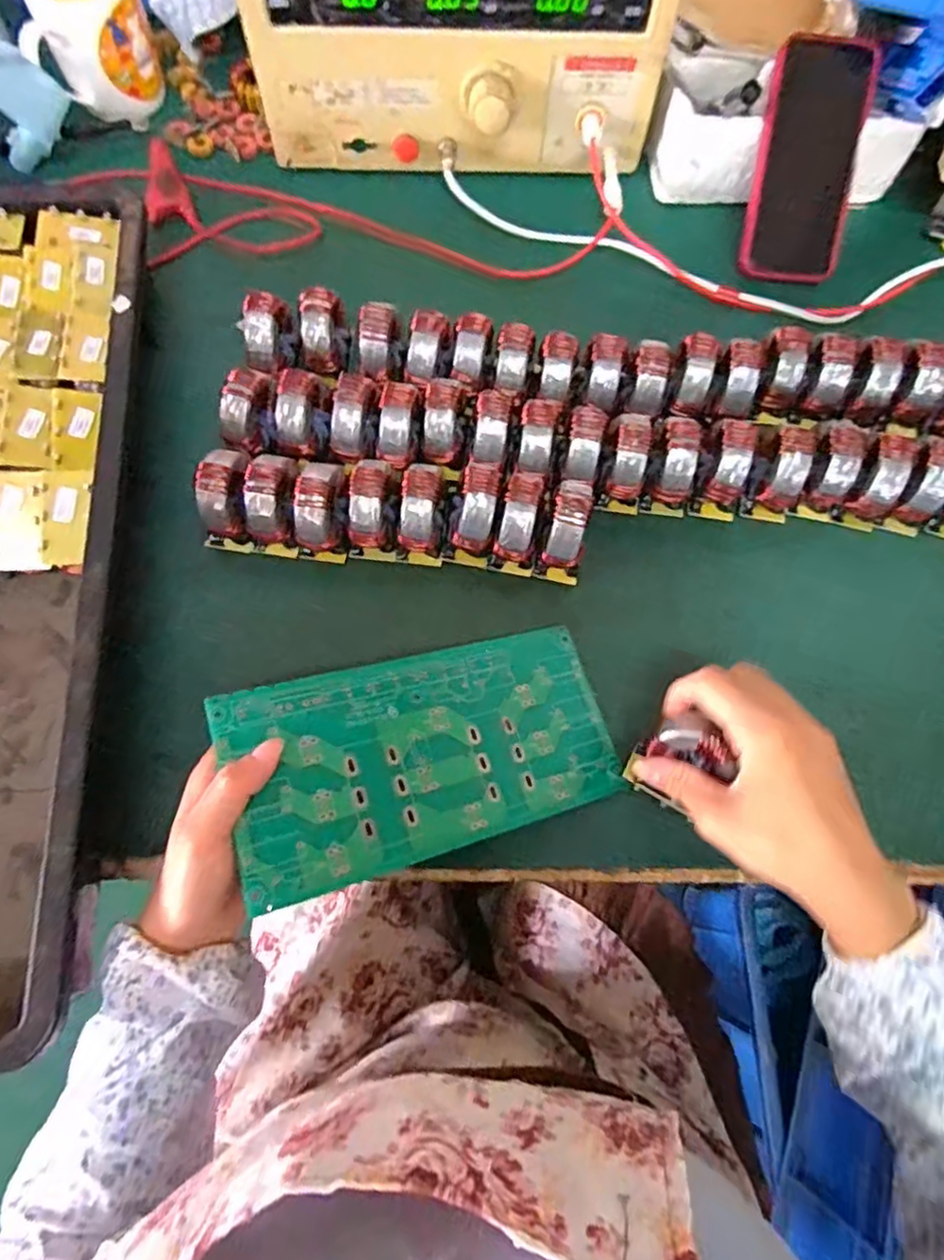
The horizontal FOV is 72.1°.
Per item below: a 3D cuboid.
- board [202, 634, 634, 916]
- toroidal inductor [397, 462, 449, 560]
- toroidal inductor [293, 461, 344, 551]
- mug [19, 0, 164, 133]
[{"bbox_3d":[-0.022,0.068,0.379,0.223,0.005,0.112,-11,70,-25],"label":"board"},{"bbox_3d":[-0.031,-0.080,0.436,0.028,0.053,0.053,6,70,0],"label":"toroidal inductor"},{"bbox_3d":[-0.099,-0.078,0.428,0.024,0.054,0.046,8,70,1],"label":"toroidal inductor"},{"bbox_3d":[-0.319,-0.495,0.549,0.086,0.092,0.083,-7,71,-5],"label":"mug"}]

